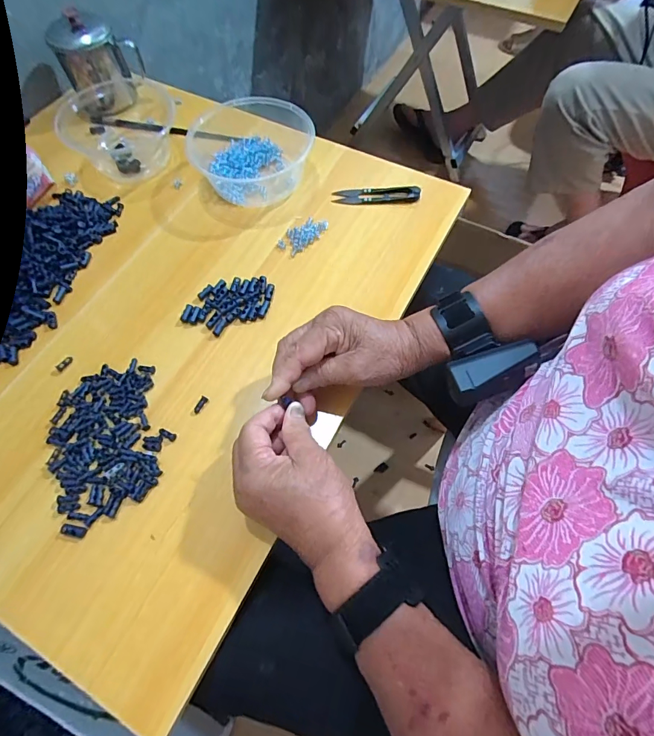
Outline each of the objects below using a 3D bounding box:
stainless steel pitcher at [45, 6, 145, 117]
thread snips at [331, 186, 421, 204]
[{"bbox_3d":[-0.298,-0.402,0.534,0.100,0.093,0.075,-20,67,-9],"label":"stainless steel pitcher"},{"bbox_3d":[0.060,-0.207,0.487,0.101,0.013,0.022,3,66,1],"label":"thread snips"}]

